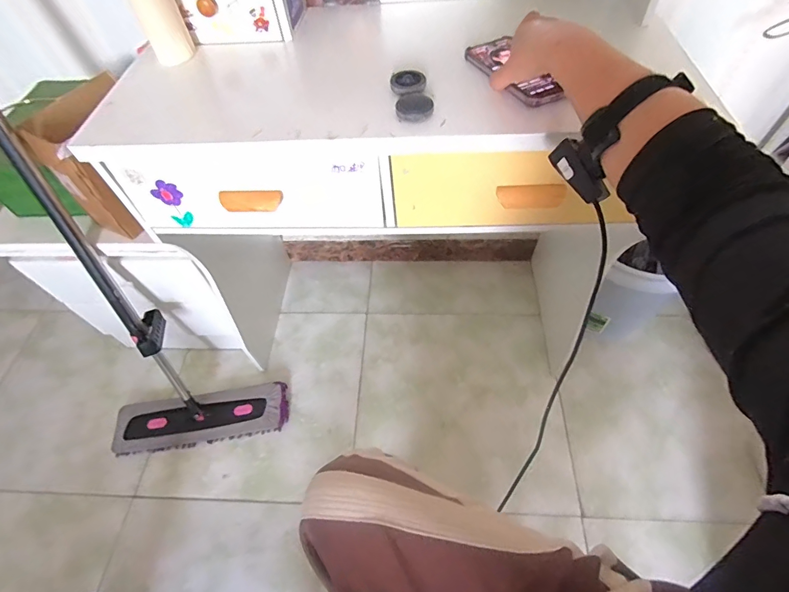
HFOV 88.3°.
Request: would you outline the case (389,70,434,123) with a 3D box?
[{"bbox_3d":[0.021,-0.254,0.520,0.045,0.024,0.094,-8,56,-1],"label":"case"}]

